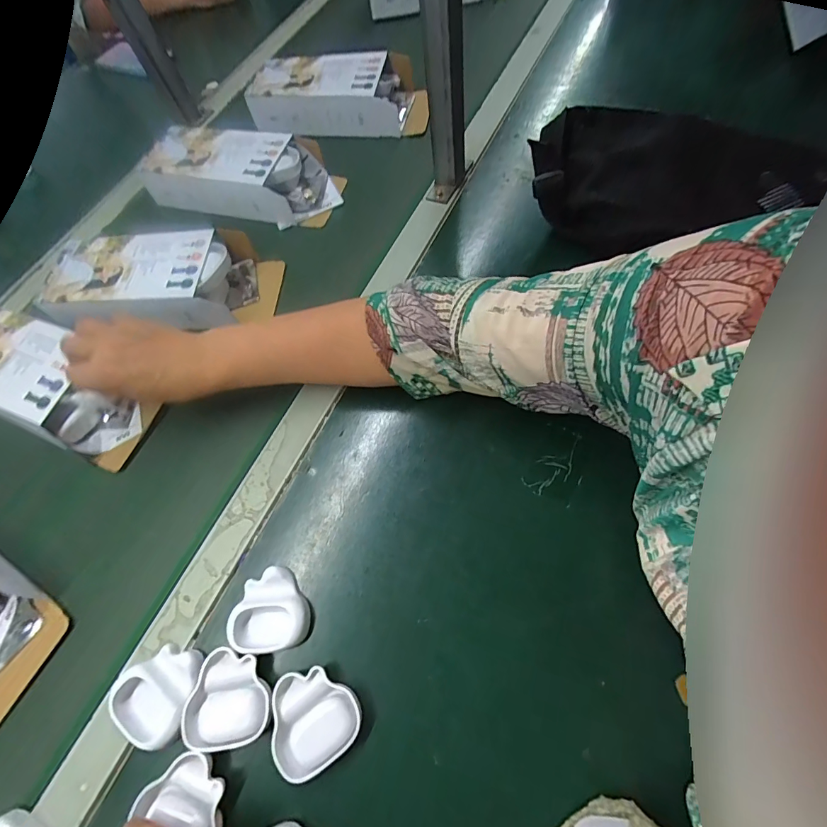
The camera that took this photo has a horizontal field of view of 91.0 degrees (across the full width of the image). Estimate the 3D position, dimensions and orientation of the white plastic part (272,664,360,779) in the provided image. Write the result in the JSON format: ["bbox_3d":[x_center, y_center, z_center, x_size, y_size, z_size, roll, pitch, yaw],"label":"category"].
[{"bbox_3d":[-0.074,0.218,0.294,0.062,0.014,0.060,-33,63,-10],"label":"white plastic part"}]

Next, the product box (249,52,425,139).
[{"bbox_3d":[-0.101,-0.438,0.557,0.239,0.065,0.097,5,66,4],"label":"product box"}]

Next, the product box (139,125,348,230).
[{"bbox_3d":[-0.214,-0.308,0.522,0.236,0.054,0.094,12,64,13],"label":"product box"}]

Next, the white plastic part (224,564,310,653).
[{"bbox_3d":[-0.115,0.156,0.326,0.060,0.011,0.060,-8,62,3],"label":"white plastic part"}]

